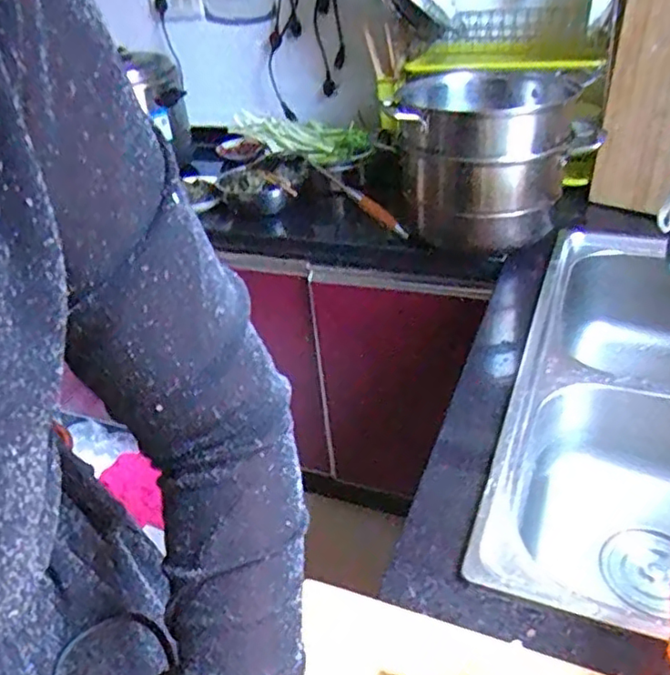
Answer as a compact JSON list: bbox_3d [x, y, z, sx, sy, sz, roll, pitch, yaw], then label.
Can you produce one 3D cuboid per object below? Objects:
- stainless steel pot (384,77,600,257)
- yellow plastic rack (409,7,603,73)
[{"bbox_3d":[0.259,-0.296,1.049,0.288,0.227,0.276,2,34,12],"label":"stainless steel pot"},{"bbox_3d":[0.329,-0.570,1.181,0.345,0.073,0.245,8,36,20],"label":"yellow plastic rack"}]

